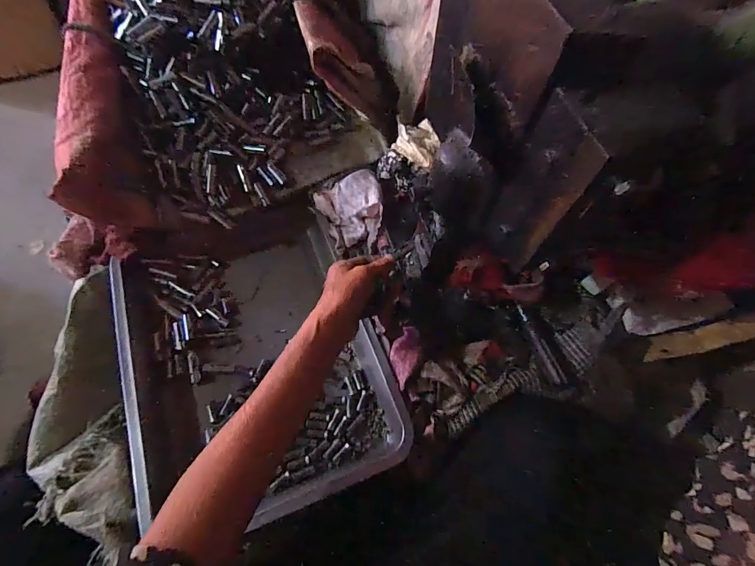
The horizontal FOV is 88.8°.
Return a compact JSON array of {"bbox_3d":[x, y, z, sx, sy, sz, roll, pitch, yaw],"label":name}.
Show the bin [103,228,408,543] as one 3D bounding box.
[{"bbox_3d":[-0.140,0.091,0.469,0.282,0.063,0.337,-19,68,-10],"label":"bin"}]

